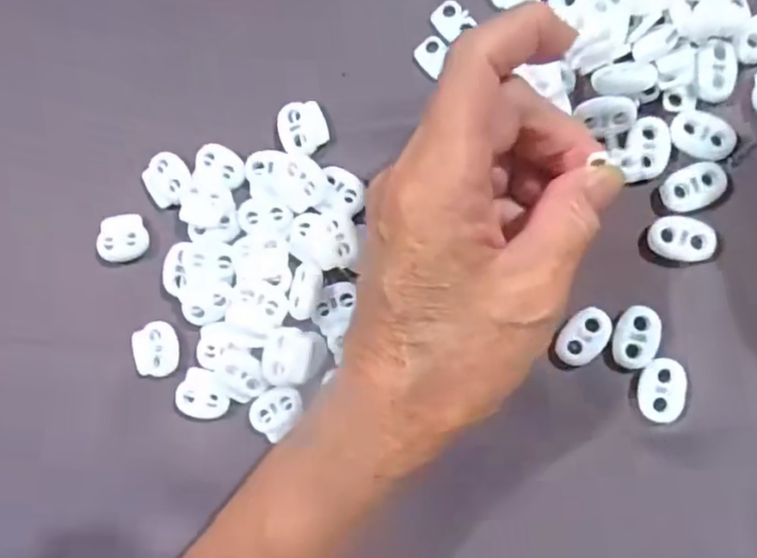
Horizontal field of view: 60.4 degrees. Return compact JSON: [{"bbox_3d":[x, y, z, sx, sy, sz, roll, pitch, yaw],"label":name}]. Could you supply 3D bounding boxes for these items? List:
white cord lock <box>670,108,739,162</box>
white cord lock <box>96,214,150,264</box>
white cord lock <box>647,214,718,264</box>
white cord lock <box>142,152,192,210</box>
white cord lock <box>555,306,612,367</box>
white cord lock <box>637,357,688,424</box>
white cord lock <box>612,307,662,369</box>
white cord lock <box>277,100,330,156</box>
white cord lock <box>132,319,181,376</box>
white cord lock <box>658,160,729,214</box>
[{"bbox_3d":[0.116,-0.051,0.232,0.023,0.004,0.016,29,91,10],"label":"white cord lock"},{"bbox_3d":[-0.107,-0.017,0.272,0.020,0.006,0.020,-3,85,9],"label":"white cord lock"},{"bbox_3d":[0.109,-0.015,0.233,0.023,0.004,0.016,11,88,10],"label":"white cord lock"},{"bbox_3d":[-0.087,-0.040,0.267,0.019,0.008,0.023,-38,81,5],"label":"white cord lock"},{"bbox_3d":[0.074,0.020,0.236,0.015,0.005,0.023,39,92,10],"label":"white cord lock"},{"bbox_3d":[0.101,0.039,0.231,0.015,0.005,0.022,8,87,10],"label":"white cord lock"},{"bbox_3d":[0.093,0.021,0.233,0.016,0.004,0.022,18,89,10],"label":"white cord lock"},{"bbox_3d":[-0.030,-0.060,0.260,0.019,0.005,0.022,-7,85,8],"label":"white cord lock"},{"bbox_3d":[-0.091,0.029,0.265,0.017,0.007,0.022,-7,85,9],"label":"white cord lock"},{"bbox_3d":[0.113,-0.033,0.232,0.022,0.004,0.015,-24,82,7],"label":"white cord lock"}]

